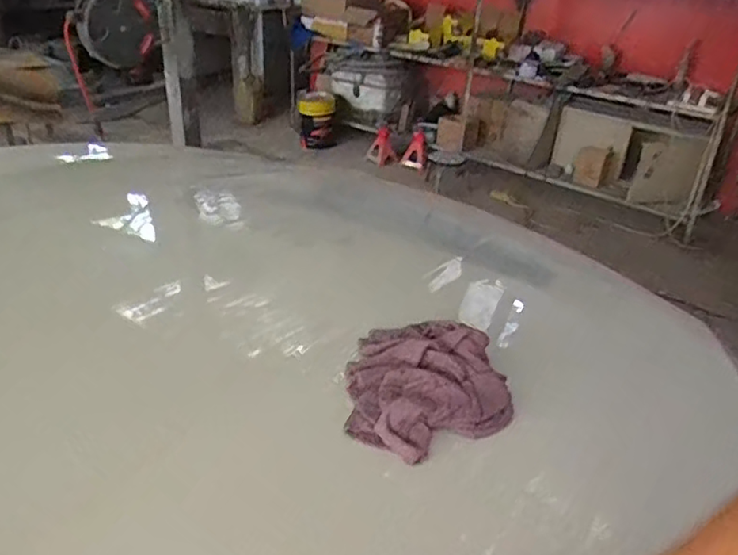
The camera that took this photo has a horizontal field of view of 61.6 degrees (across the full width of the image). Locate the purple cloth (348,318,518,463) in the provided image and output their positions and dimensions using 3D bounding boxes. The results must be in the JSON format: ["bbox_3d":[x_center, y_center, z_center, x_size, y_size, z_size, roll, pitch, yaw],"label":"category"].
[{"bbox_3d":[0.061,0.101,0.635,0.160,0.033,0.196,2,31,-2],"label":"purple cloth"}]

